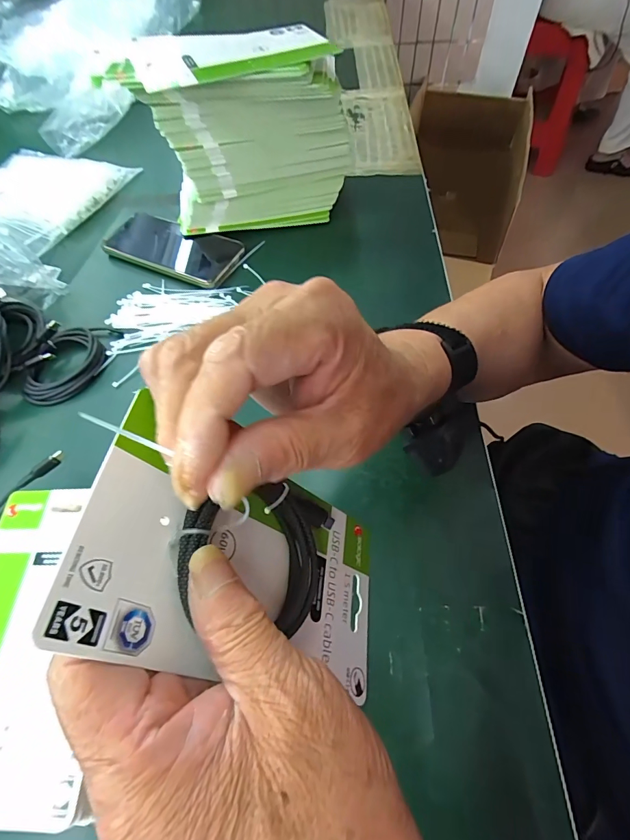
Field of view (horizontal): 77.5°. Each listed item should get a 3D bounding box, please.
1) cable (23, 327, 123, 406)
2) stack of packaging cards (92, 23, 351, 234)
[{"bbox_3d":[-0.243,-0.058,0.388,0.060,0.018,0.093,13,63,10],"label":"cable"},{"bbox_3d":[-0.073,-0.301,0.429,0.216,0.158,0.128,3,61,4],"label":"stack of packaging cards"}]

